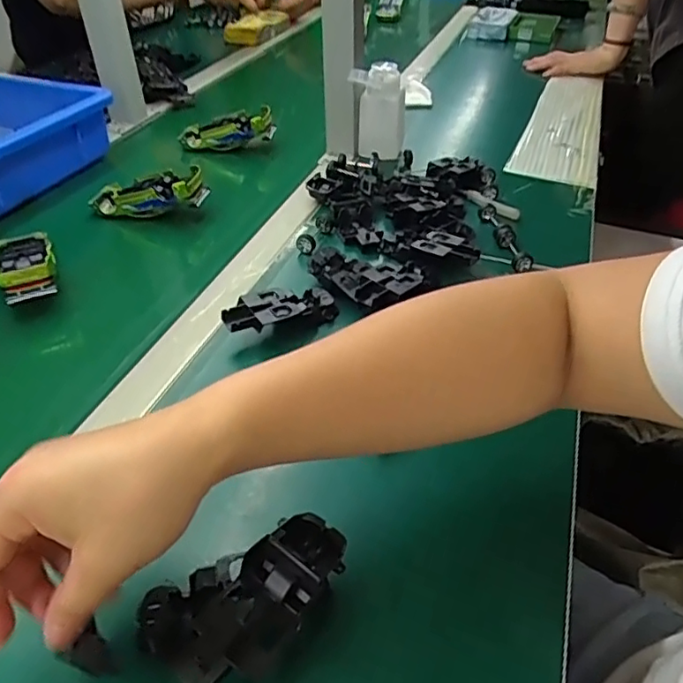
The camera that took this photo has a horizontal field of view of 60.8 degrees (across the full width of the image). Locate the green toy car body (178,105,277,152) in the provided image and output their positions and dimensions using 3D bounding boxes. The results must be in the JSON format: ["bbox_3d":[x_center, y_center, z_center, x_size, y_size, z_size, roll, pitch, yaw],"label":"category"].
[{"bbox_3d":[-0.157,-0.285,0.795,0.134,0.039,0.047,-4,38,14],"label":"green toy car body"}]

